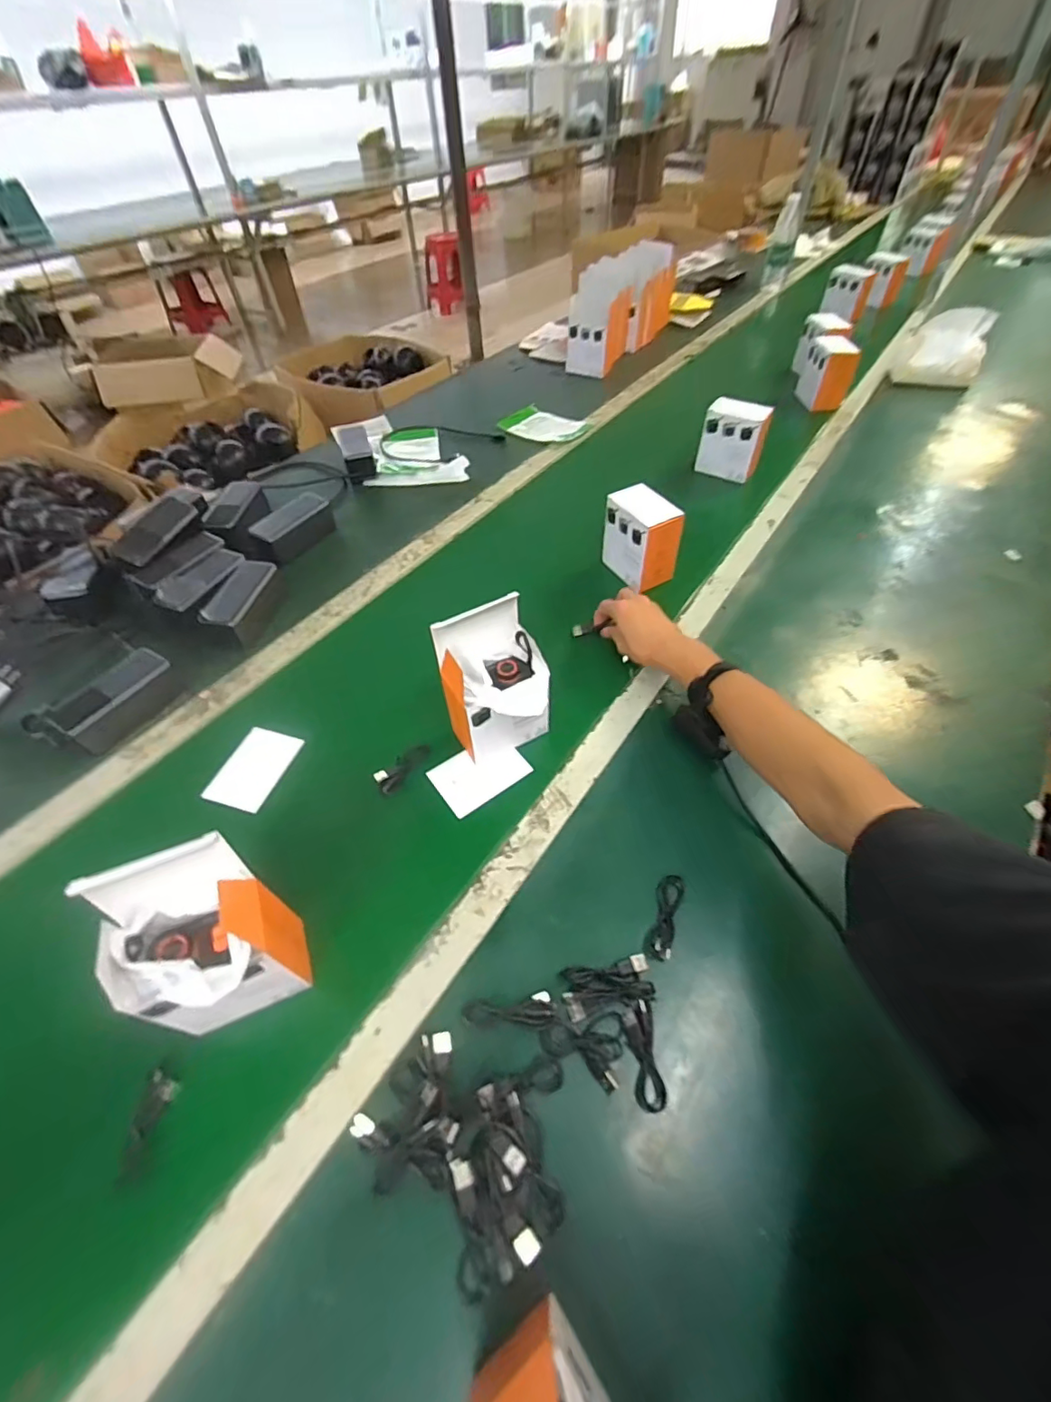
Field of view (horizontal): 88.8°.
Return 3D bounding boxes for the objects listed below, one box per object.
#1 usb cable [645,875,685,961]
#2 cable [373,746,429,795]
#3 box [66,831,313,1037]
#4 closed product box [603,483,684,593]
[{"bbox_3d":[0.129,0.198,0.495,0.023,0.006,0.079,15,53,16],"label":"usb cable"},{"bbox_3d":[-0.138,0.076,0.614,0.027,0.012,0.072,33,60,27],"label":"cable"},{"bbox_3d":[-0.244,0.191,0.411,0.094,0.162,0.089,-17,51,-10],"label":"box"},{"bbox_3d":[0.170,-0.239,0.792,0.064,0.115,0.108,-26,53,-16],"label":"closed product box"}]

